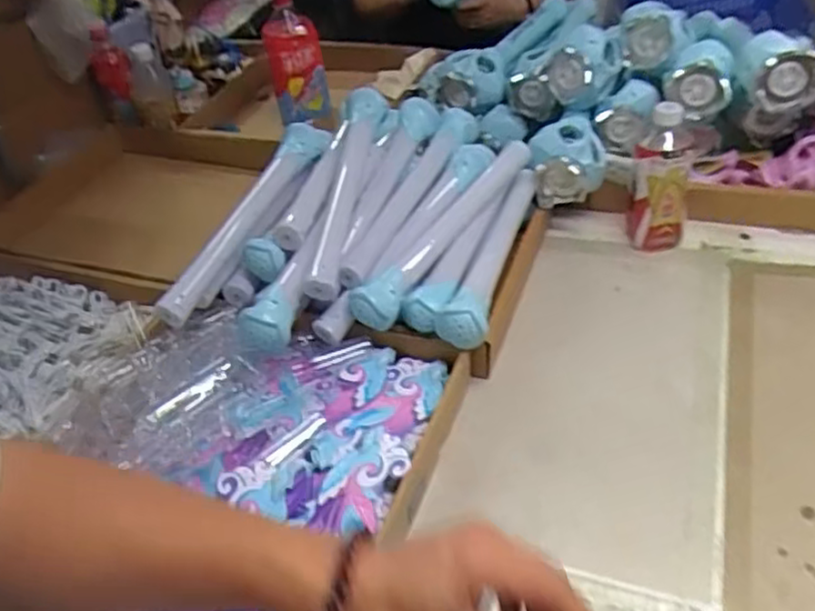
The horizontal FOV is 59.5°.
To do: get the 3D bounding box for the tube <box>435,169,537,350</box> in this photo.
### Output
[{"bbox_3d":[0.100,-0.061,0.816,0.053,0.040,0.282,11,44,19],"label":"tube"}]

